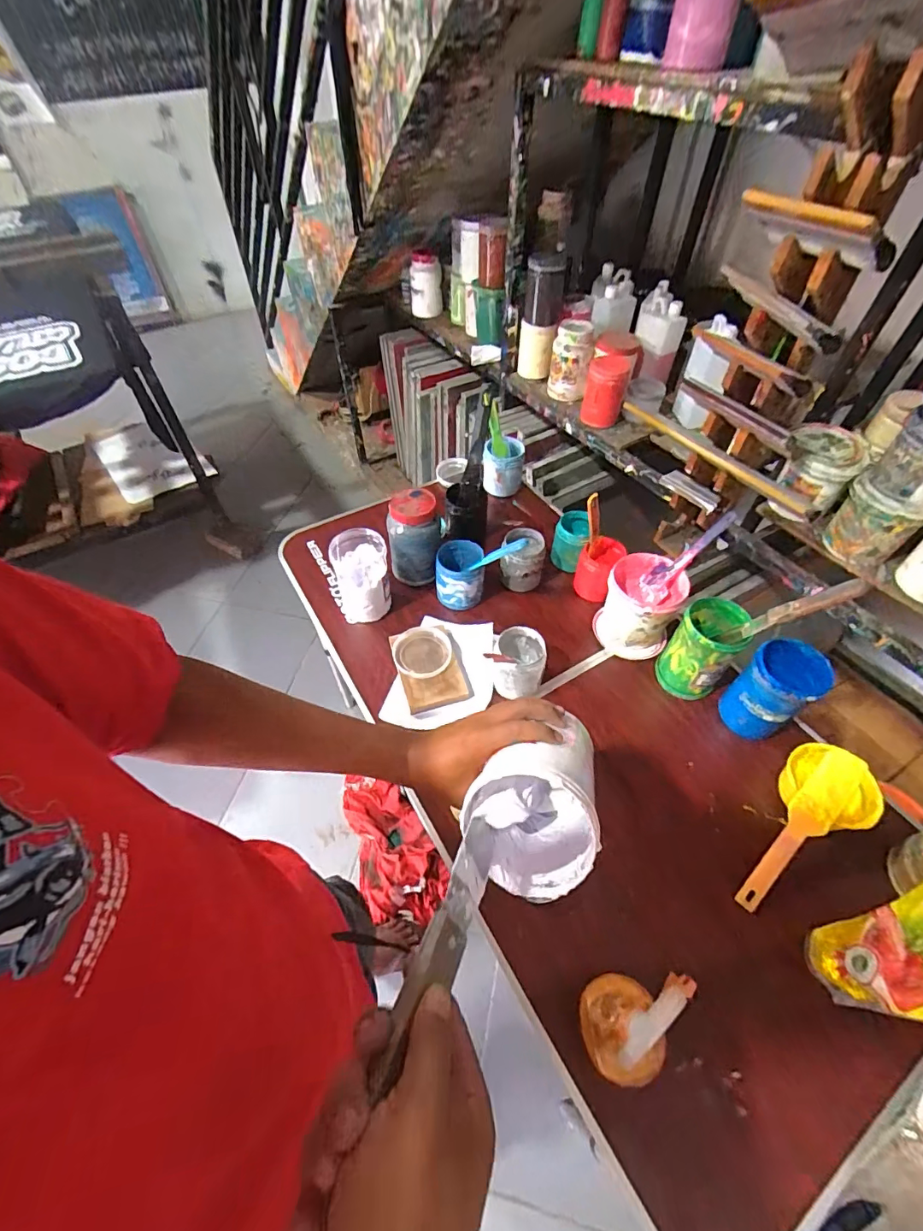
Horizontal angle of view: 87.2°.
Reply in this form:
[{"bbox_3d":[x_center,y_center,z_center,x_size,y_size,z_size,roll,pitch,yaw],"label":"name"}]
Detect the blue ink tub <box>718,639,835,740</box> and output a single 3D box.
[{"bbox_3d":[0.473,0.116,0.744,0.104,0.153,0.096,-29,58,-21],"label":"blue ink tub"}]

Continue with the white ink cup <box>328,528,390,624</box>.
[{"bbox_3d":[-0.179,-0.070,0.878,0.095,0.136,0.097,-6,52,-5],"label":"white ink cup"}]

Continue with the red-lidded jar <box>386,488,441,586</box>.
[{"bbox_3d":[-0.088,-0.149,0.917,0.101,0.170,0.083,-2,52,-2],"label":"red-lidded jar"}]

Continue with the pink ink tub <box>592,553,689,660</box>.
[{"bbox_3d":[0.311,-0.014,0.855,0.122,0.131,0.127,0,52,0],"label":"pink ink tub"}]

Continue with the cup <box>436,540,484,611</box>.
[{"bbox_3d":[-0.003,-0.077,0.919,0.090,0.093,0.092,1,52,1],"label":"cup"}]

